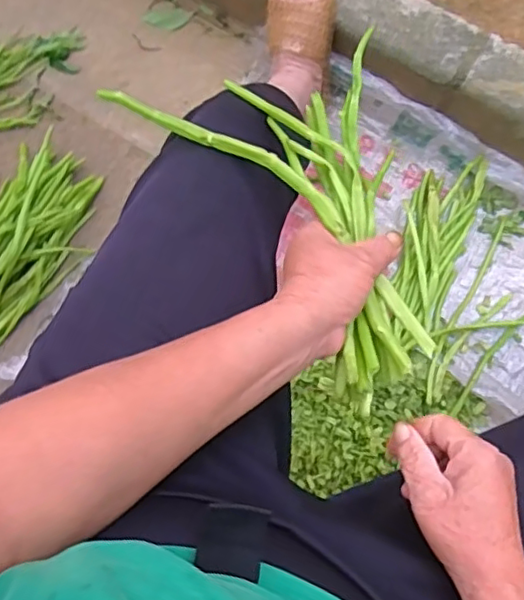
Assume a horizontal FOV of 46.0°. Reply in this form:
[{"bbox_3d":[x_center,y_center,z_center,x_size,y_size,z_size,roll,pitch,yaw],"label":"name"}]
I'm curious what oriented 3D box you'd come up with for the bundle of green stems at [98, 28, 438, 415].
[{"bbox_3d":[0.038,-0.061,0.447,0.197,0.044,0.268,-22,75,-6],"label":"bundle of green stems"}]

